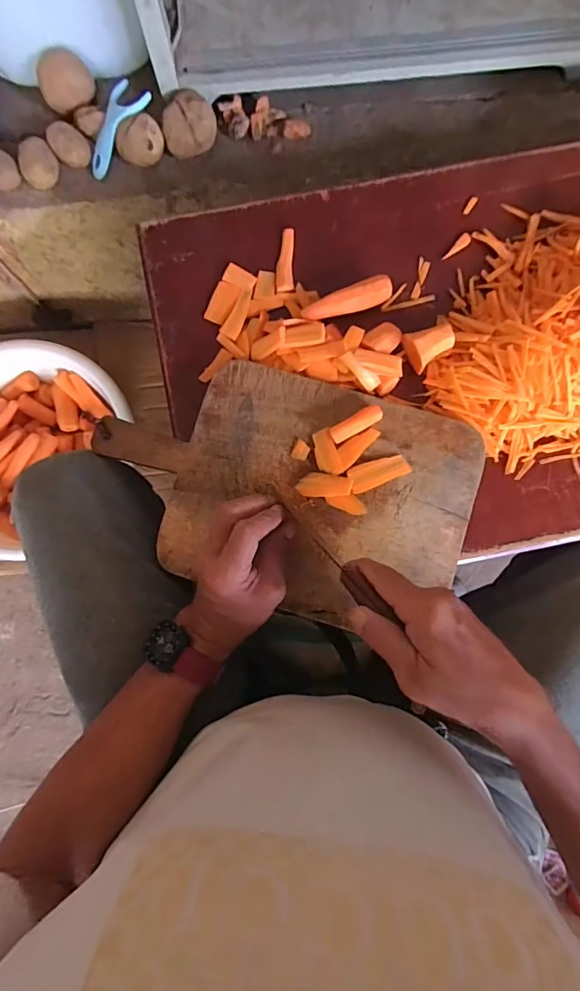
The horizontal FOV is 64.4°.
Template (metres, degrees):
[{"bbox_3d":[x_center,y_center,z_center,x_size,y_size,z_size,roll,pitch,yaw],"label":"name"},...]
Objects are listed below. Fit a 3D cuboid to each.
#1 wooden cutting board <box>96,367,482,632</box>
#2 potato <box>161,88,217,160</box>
[{"bbox_3d":[-0.006,-0.011,0.468,0.371,0.021,0.229,17,85,2],"label":"wooden cutting board"},{"bbox_3d":[-0.136,-0.495,0.608,0.068,0.046,0.078,-19,85,-2],"label":"potato"}]

